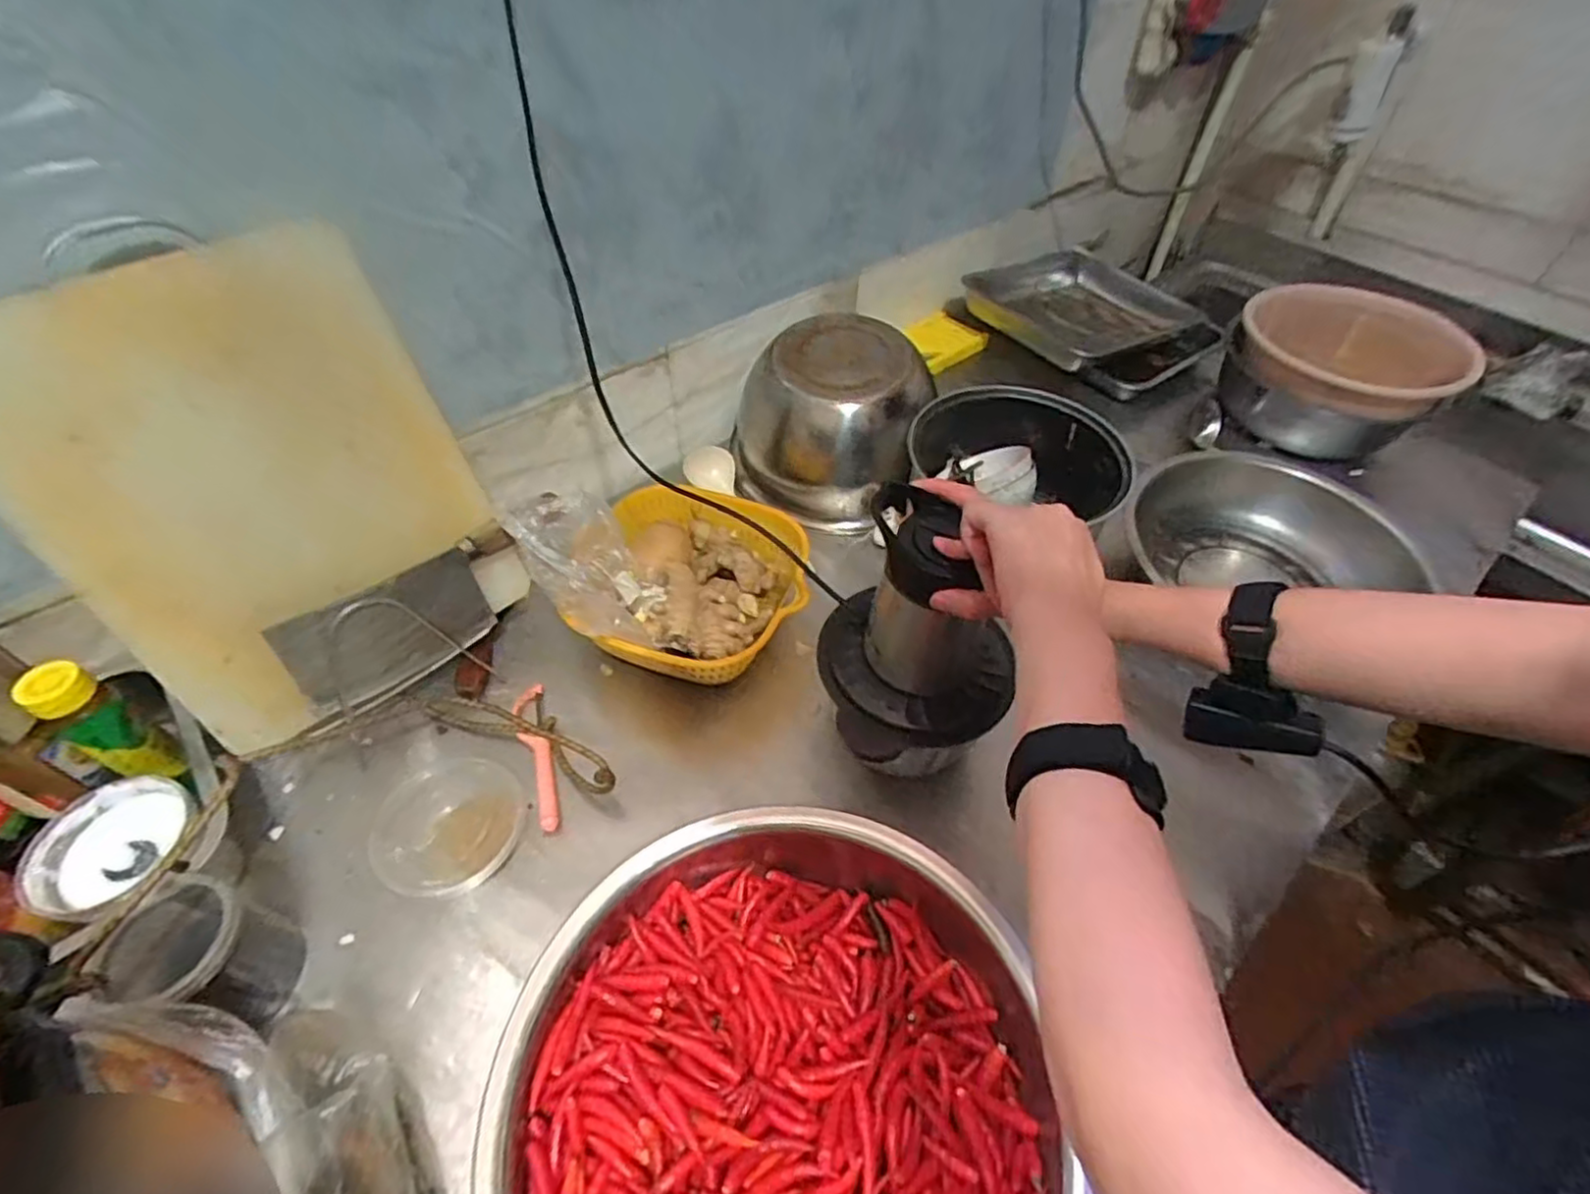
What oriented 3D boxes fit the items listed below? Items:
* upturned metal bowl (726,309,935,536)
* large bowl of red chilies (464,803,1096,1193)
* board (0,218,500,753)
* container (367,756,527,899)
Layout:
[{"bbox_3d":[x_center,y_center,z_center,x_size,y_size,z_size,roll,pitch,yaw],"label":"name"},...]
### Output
[{"bbox_3d":[0.043,-0.193,0.757,0.170,0.167,0.152,32,56,24],"label":"upturned metal bowl"},{"bbox_3d":[-0.006,0.291,0.409,0.302,0.087,0.306,0,49,0],"label":"large bowl of red chilies"},{"bbox_3d":[-0.376,-0.076,0.511,0.022,0.301,0.257,21,48,41],"label":"board"},{"bbox_3d":[-0.275,0.175,0.549,0.115,0.034,0.112,0,49,0],"label":"container"}]

